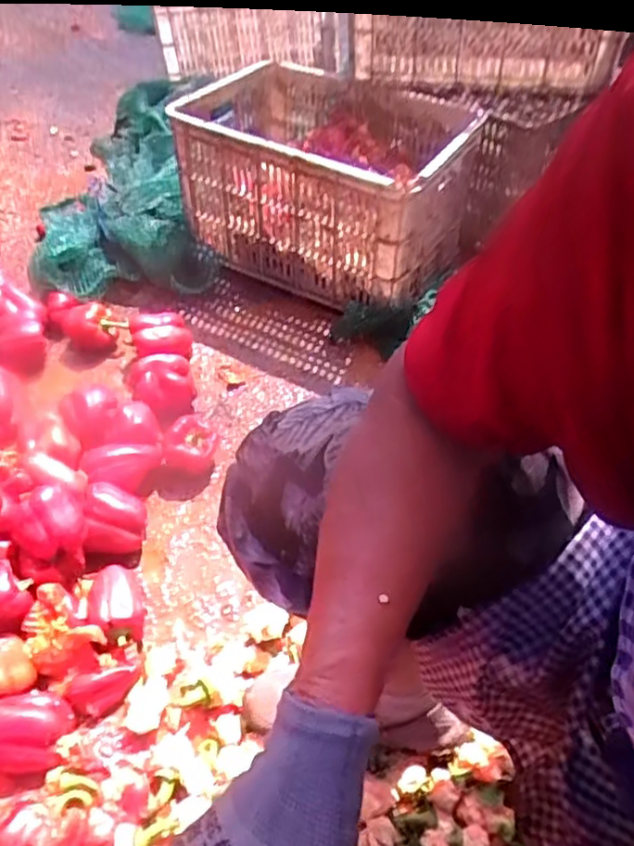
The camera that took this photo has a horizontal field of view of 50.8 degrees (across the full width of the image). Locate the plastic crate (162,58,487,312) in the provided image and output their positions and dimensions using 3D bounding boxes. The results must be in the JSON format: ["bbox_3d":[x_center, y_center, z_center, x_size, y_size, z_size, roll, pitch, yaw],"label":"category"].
[{"bbox_3d":[0.027,-0.483,1.305,0.509,0.291,0.391,19,52,18],"label":"plastic crate"}]

